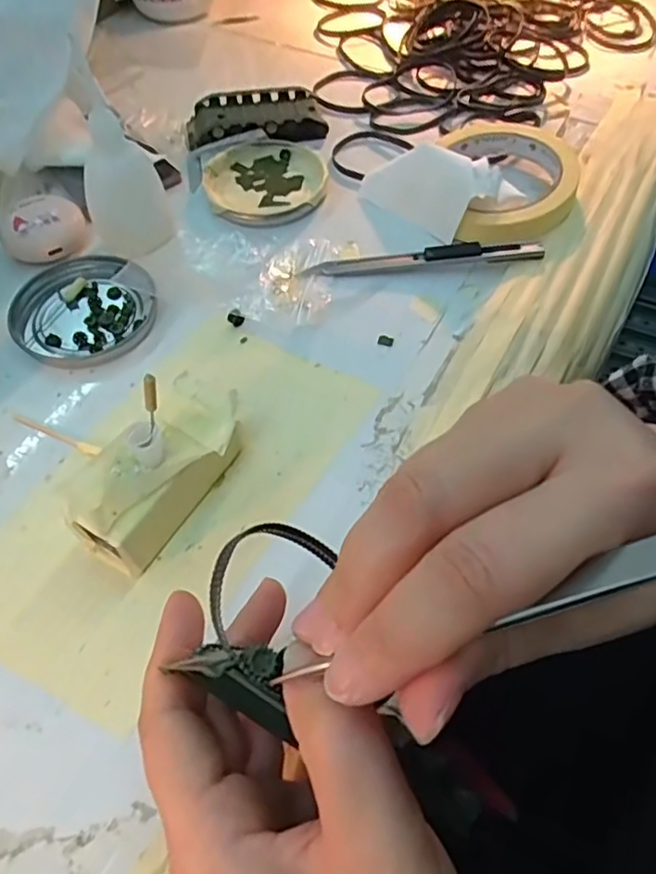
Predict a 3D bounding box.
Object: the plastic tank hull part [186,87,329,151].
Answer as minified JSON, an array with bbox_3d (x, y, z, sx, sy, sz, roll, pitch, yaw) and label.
[{"bbox_3d":[-0.053,-0.230,0.446,0.096,0.014,0.055,-10,57,-5],"label":"plastic tank hull part"}]

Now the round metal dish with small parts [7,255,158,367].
[{"bbox_3d":[-0.136,-0.073,0.348,0.077,0.009,0.073,-2,57,0],"label":"round metal dish with small parts"}]

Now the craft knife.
[{"bbox_3d":[0.054,-0.106,0.361,0.139,0.012,0.014,-2,57,0],"label":"craft knife"}]

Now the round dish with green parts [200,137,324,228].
[{"bbox_3d":[-0.041,-0.169,0.407,0.078,0.010,0.078,-1,57,1],"label":"round dish with green parts"}]

